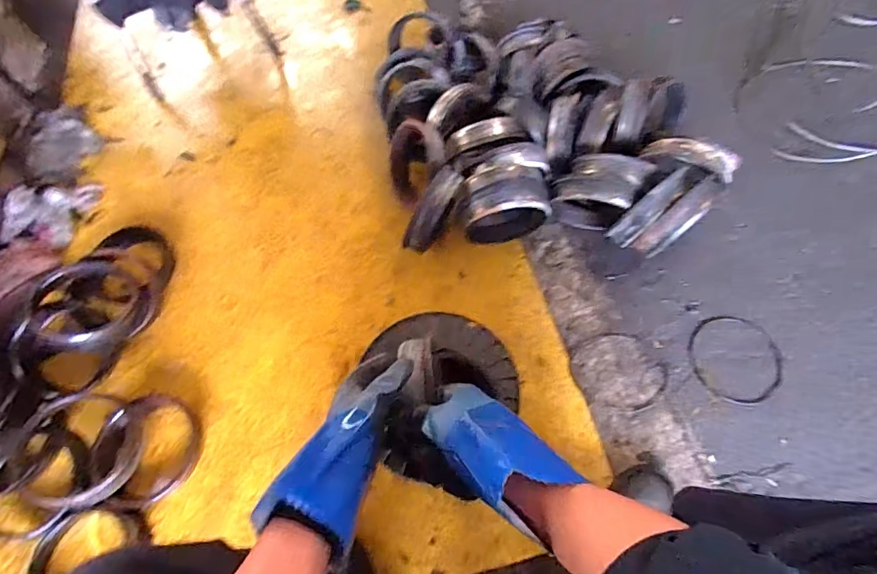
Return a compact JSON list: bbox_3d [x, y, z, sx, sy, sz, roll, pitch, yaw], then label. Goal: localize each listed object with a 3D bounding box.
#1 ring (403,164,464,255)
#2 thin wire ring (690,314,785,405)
[{"bbox_3d":[-0.001,-0.136,0.851,0.058,0.162,0.173,27,70,14],"label":"ring"},{"bbox_3d":[0.520,0.122,0.790,0.155,0.006,0.157,-1,66,3],"label":"thin wire ring"}]

